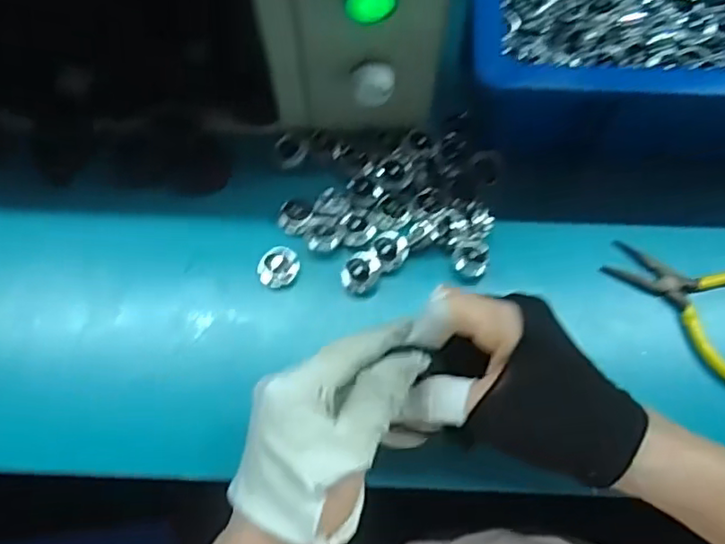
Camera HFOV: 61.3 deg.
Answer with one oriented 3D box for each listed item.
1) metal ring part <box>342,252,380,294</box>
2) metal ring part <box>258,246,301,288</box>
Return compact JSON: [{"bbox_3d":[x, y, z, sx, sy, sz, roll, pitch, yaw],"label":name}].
[{"bbox_3d":[-0.001,0.001,0.409,0.022,0.018,0.027,22,72,7],"label":"metal ring part"},{"bbox_3d":[-0.056,-0.003,0.411,0.028,0.012,0.023,-42,76,-14],"label":"metal ring part"}]

